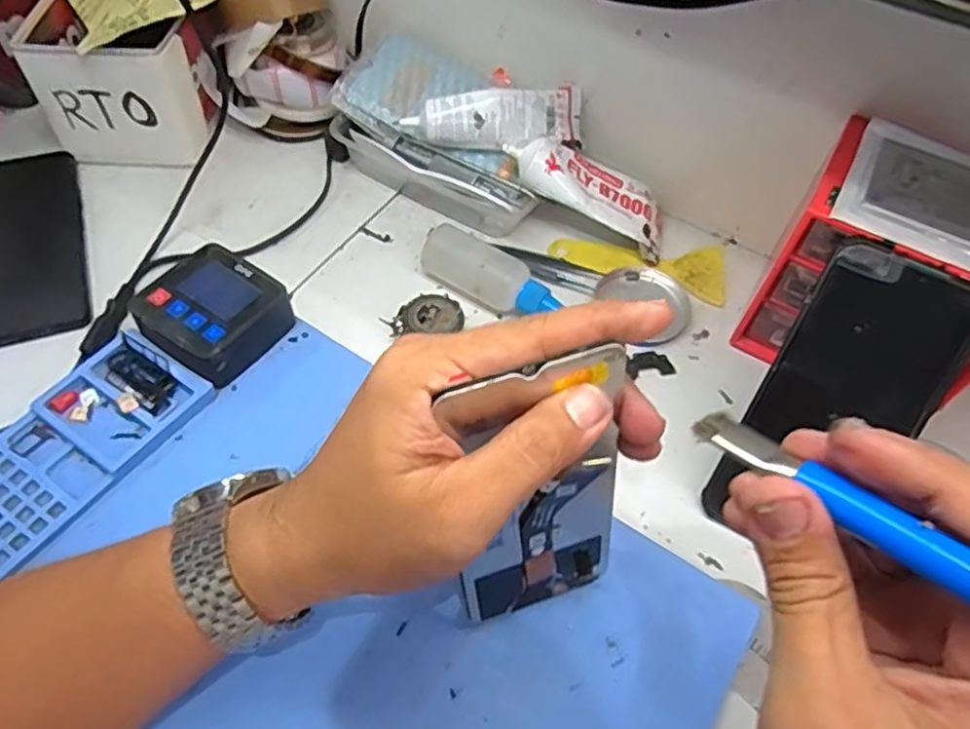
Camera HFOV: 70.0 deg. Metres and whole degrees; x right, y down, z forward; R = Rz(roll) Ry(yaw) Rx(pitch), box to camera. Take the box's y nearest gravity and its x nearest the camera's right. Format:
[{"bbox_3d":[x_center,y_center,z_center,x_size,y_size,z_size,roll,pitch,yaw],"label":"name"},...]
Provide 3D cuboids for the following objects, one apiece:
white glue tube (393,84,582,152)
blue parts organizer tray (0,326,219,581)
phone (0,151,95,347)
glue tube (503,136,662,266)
[{"bbox_3d":[0.007,-0.174,0.491,0.124,0.039,0.024,-3,18,-8],"label":"white glue tube"},{"bbox_3d":[-0.225,0.048,0.368,0.070,0.020,0.147,30,57,16],"label":"blue parts organizer tray"},{"bbox_3d":[-0.310,-0.083,0.464,0.076,0.014,0.170,-17,57,-15],"label":"phone"},{"bbox_3d":[0.075,-0.123,0.486,0.122,0.023,0.055,24,52,-16],"label":"glue tube"}]

